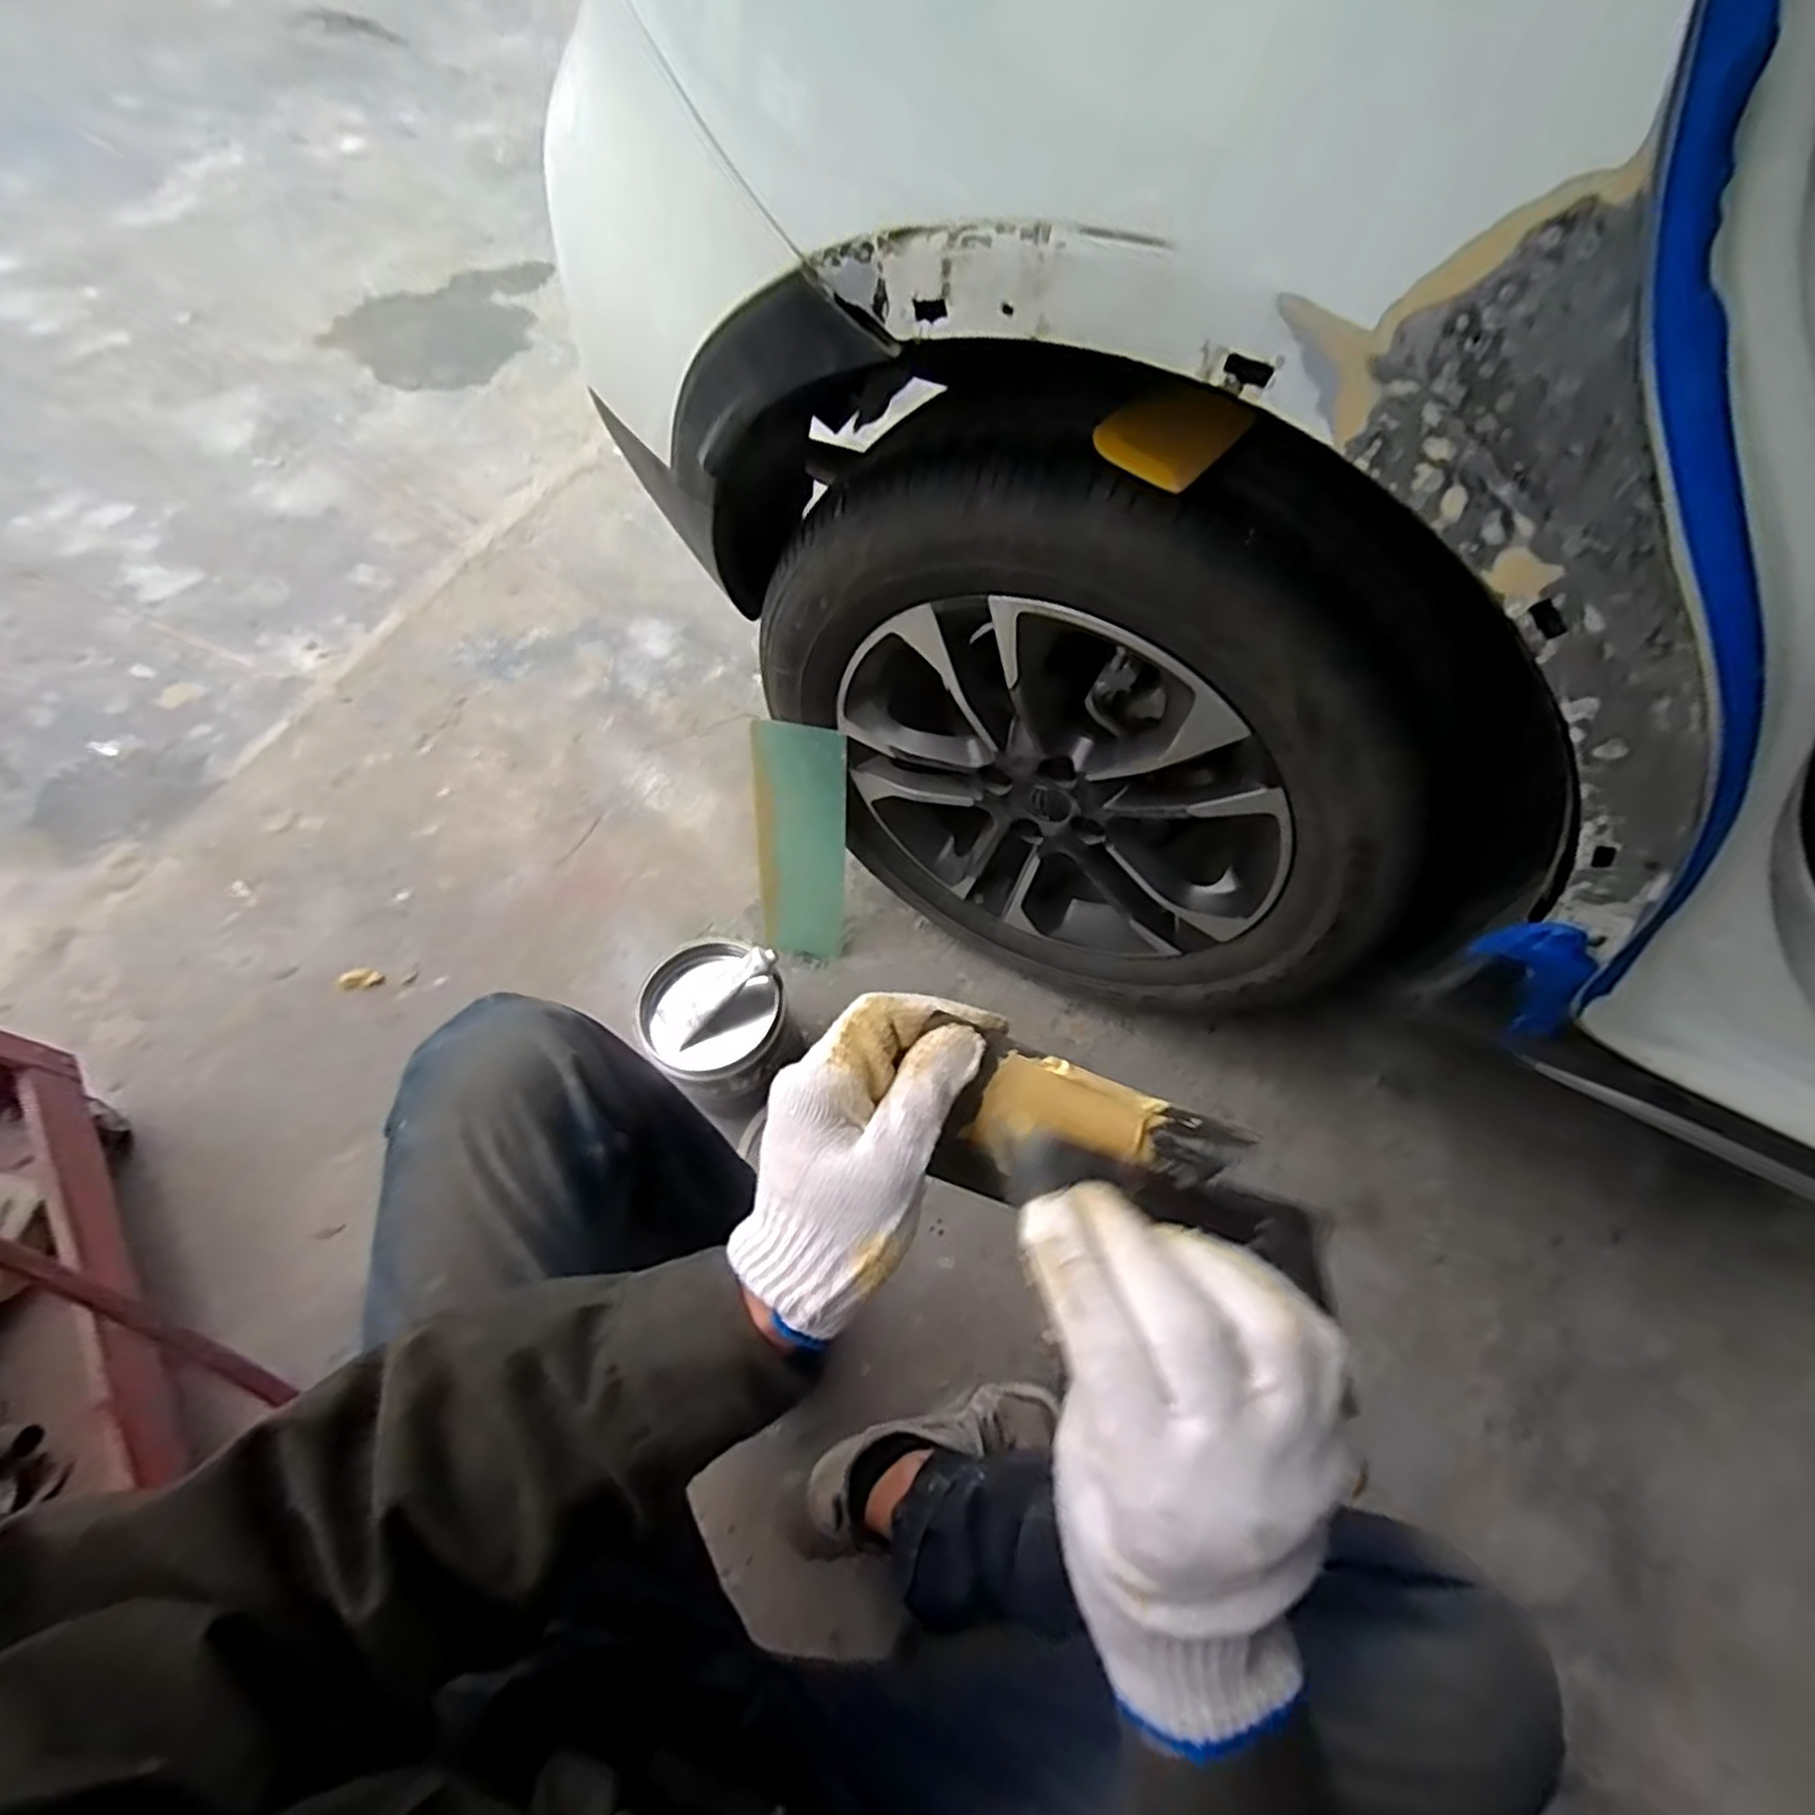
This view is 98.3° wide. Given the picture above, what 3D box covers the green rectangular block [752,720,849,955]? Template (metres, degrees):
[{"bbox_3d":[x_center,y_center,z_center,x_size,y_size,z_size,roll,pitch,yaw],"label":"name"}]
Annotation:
[{"bbox_3d":[-0.121,-0.067,0.896,0.100,0.308,0.025,9,40,5],"label":"green rectangular block"}]

